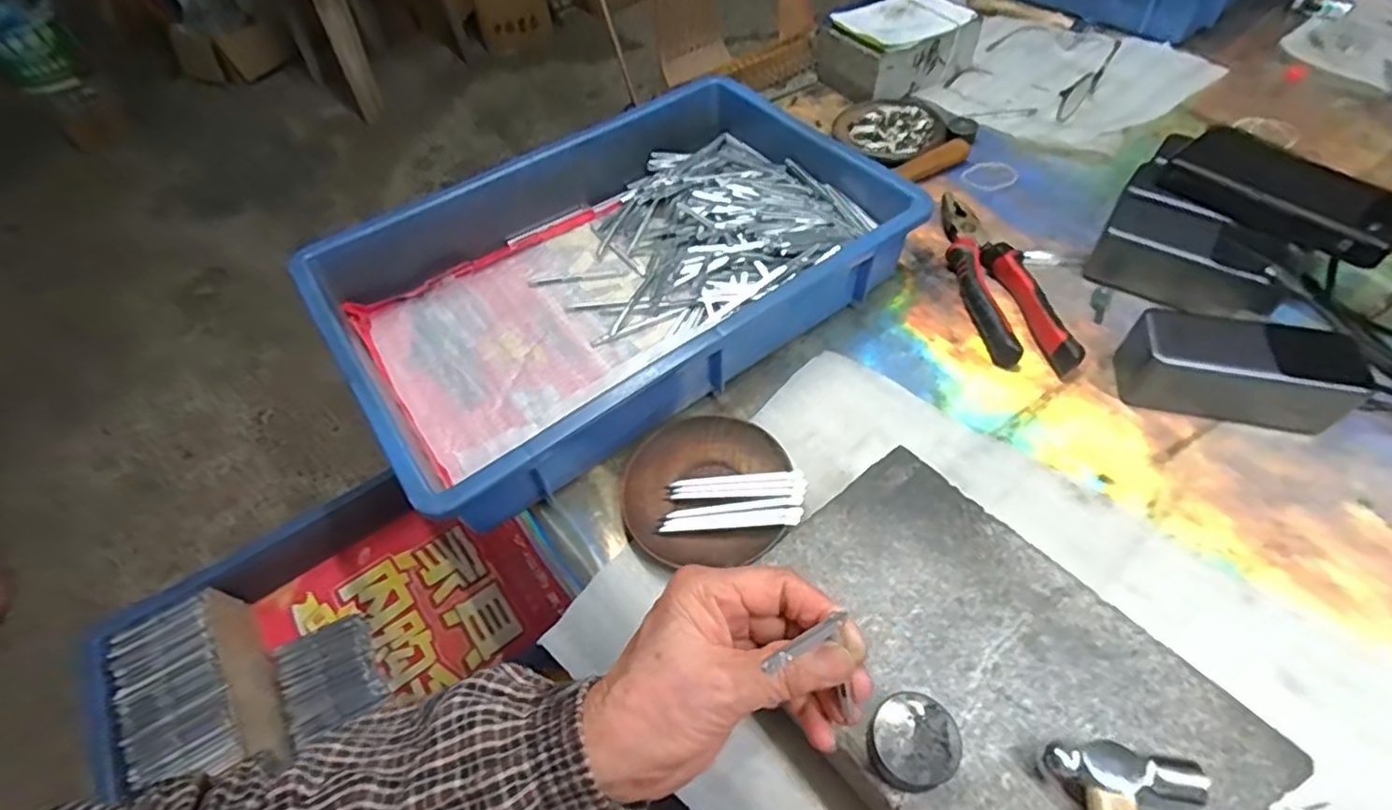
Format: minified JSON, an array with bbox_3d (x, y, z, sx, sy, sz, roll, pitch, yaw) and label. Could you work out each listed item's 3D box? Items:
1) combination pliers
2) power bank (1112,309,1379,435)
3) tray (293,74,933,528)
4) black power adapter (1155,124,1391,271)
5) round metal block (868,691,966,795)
[{"bbox_3d":[0.246,-0.107,0.542,0.054,0.028,0.205,-8,53,0],"label":"combination pliers"},{"bbox_3d":[0.372,-0.023,0.451,0.130,0.046,0.062,11,55,13],"label":"power bank"},{"bbox_3d":[-0.062,-0.119,0.538,0.426,0.072,0.281,-33,57,-18],"label":"tray"},{"bbox_3d":[0.454,-0.162,0.506,0.070,0.030,0.154,-32,57,-18],"label":"black power adapter"},{"bbox_3d":[0.097,0.153,0.295,0.037,0.021,0.038,-3,53,4],"label":"round metal block"}]

